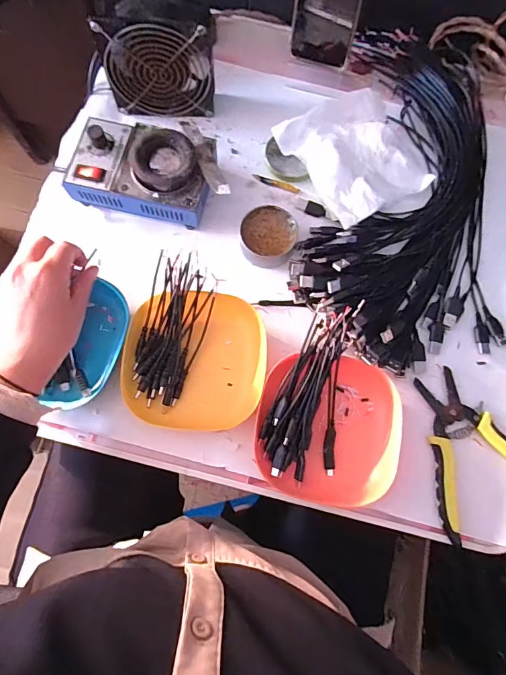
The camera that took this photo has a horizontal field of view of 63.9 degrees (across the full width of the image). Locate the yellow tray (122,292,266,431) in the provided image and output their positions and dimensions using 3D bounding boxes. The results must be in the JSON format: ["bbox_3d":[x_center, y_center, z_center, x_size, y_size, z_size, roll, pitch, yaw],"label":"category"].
[{"bbox_3d":[-0.058,0.025,0.421,0.137,0.032,0.135,0,77,-1],"label":"yellow tray"}]

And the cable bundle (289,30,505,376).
[{"bbox_3d":[0.170,-0.182,0.468,0.226,0.030,0.438,5,77,0],"label":"cable bundle"}]

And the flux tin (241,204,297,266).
[{"bbox_3d":[0.017,-0.114,0.455,0.061,0.024,0.063,15,77,2],"label":"flux tin"}]

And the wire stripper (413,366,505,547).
[{"bbox_3d":[0.212,0.109,0.412,0.116,0.014,0.146,-26,79,-7],"label":"wire stripper"}]

